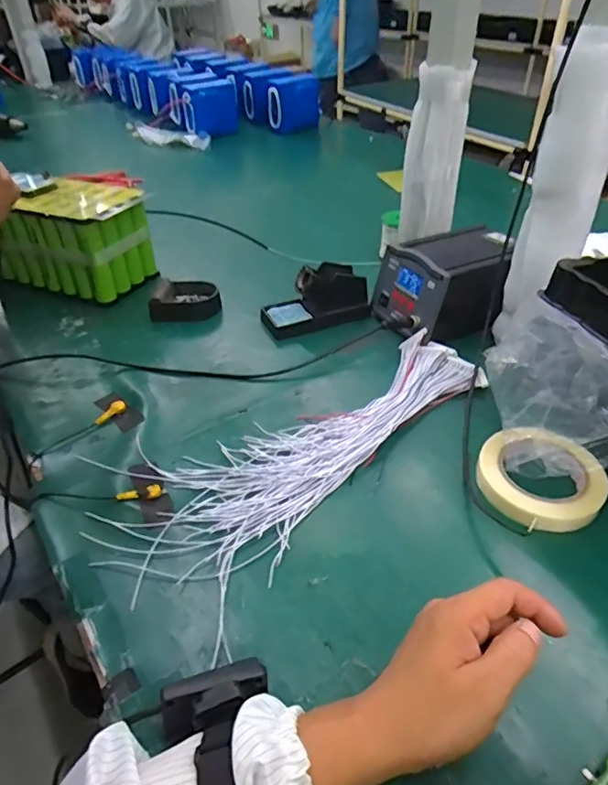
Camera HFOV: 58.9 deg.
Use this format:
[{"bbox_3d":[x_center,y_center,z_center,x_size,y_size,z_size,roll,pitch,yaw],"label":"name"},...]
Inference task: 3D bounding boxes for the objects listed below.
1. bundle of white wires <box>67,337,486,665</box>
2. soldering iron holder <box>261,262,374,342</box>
[{"bbox_3d":[0.000,0.044,0.590,0.204,0.022,0.446,28,48,30],"label":"bundle of white wires"},{"bbox_3d":[0.018,-0.140,0.788,0.155,0.065,0.077,-10,40,-11],"label":"soldering iron holder"}]

